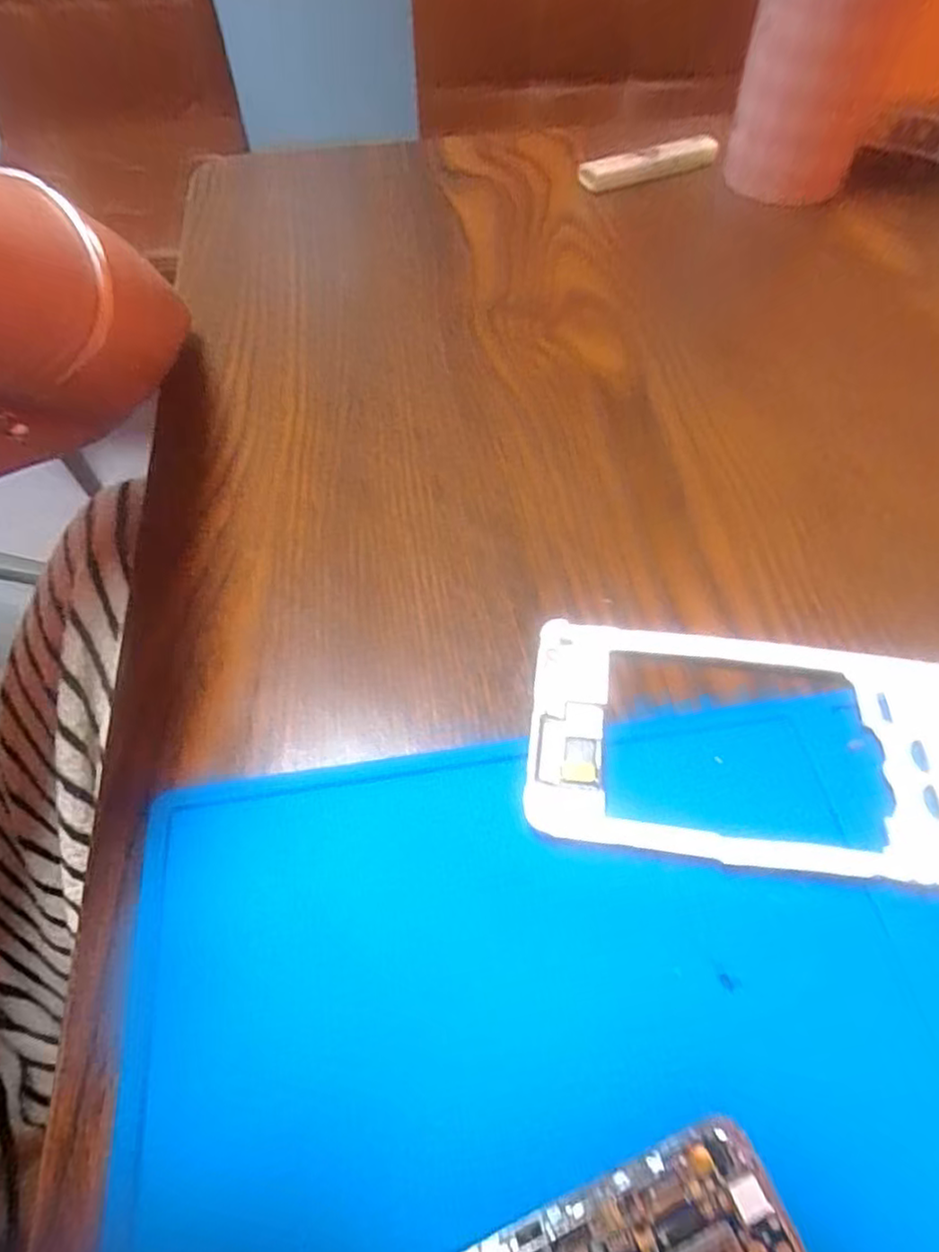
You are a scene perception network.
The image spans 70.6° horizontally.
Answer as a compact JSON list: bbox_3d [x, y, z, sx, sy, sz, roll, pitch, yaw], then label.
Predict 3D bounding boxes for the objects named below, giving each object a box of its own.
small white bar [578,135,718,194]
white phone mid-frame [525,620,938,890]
[{"bbox_3d":[0.101,-0.258,0.371,0.083,0.012,0.014,-19,59,-11],"label":"small white bar"},{"bbox_3d":[0.089,0.036,0.190,0.141,0.010,0.069,7,58,5],"label":"white phone mid-frame"}]

